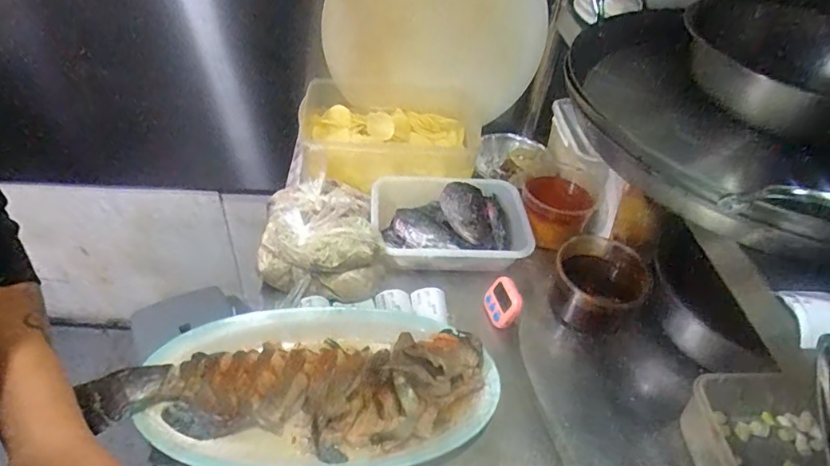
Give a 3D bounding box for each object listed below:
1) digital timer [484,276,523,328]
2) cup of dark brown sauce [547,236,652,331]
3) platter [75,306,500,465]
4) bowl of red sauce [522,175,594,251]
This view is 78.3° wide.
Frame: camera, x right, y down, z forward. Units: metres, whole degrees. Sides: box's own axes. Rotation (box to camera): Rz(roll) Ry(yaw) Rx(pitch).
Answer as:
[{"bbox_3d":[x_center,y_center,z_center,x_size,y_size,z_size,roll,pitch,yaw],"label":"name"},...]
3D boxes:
[{"bbox_3d":[0.126,0.099,0.740,0.017,0.059,0.064,17,31,-39],"label":"digital timer"},{"bbox_3d":[0.271,0.078,0.764,0.125,0.090,0.133,3,42,-3],"label":"cup of dark brown sauce"},{"bbox_3d":[-0.110,0.167,0.600,0.416,0.059,0.224,-3,43,-9],"label":"platter"},{"bbox_3d":[0.242,-0.041,0.888,0.116,0.088,0.147,18,44,13],"label":"bowl of red sauce"}]

